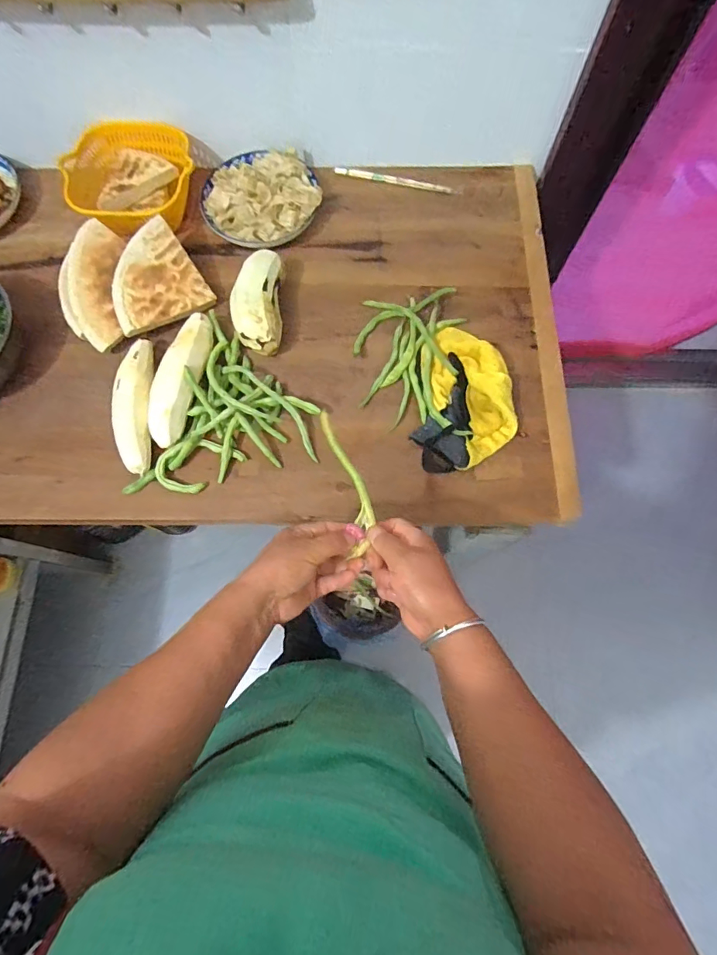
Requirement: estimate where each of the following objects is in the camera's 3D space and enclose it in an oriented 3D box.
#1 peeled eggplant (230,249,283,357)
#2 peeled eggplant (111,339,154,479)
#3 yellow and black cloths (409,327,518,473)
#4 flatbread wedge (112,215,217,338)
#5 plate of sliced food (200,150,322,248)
[{"bbox_3d":[-0.140,-0.243,0.629,0.068,0.049,0.145,1,85,2],"label":"peeled eggplant"},{"bbox_3d":[-0.295,-0.097,0.614,0.051,0.044,0.186,-1,72,1],"label":"peeled eggplant"},{"bbox_3d":[0.133,-0.112,0.607,0.130,0.043,0.203,-7,72,-1],"label":"yellow and black cloths"},{"bbox_3d":[-0.291,-0.278,0.640,0.128,0.019,0.130,-36,98,-20],"label":"flatbread wedge"},{"bbox_3d":[-0.149,-0.428,0.695,0.166,0.048,0.155,0,72,1],"label":"plate of sliced food"}]

